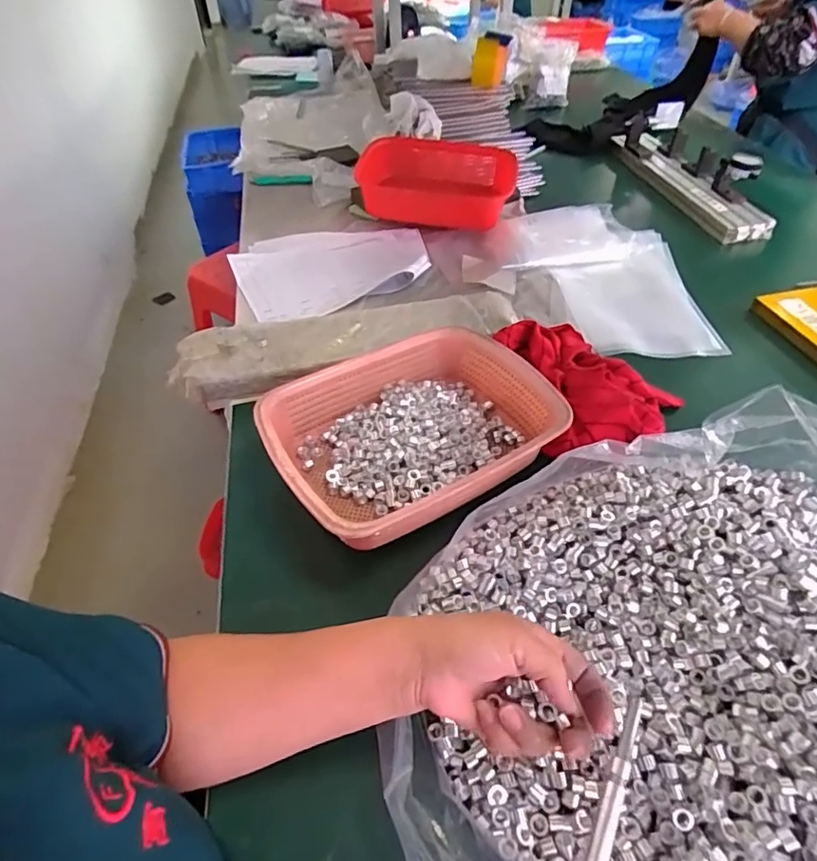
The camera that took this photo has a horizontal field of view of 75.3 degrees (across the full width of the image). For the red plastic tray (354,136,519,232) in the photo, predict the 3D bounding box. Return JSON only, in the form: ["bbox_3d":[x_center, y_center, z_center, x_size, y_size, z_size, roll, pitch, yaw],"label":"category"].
[{"bbox_3d":[0.049,-0.487,1.045,0.306,0.093,0.215,9,47,10],"label":"red plastic tray"}]

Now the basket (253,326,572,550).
[{"bbox_3d":[0.004,0.000,0.574,0.292,0.072,0.214,-26,51,-22],"label":"basket"}]

